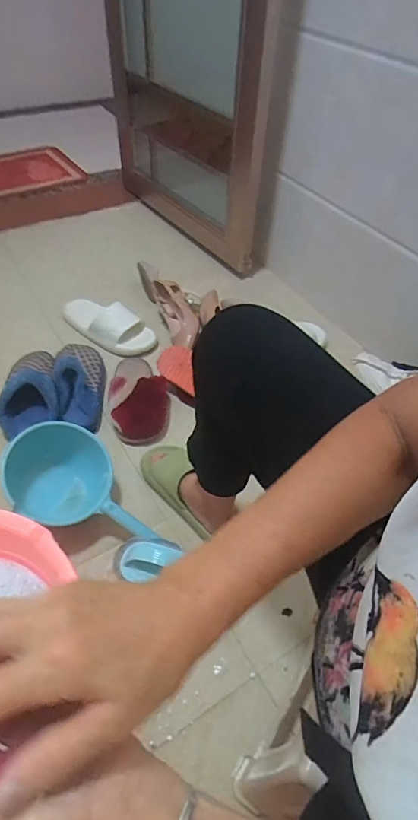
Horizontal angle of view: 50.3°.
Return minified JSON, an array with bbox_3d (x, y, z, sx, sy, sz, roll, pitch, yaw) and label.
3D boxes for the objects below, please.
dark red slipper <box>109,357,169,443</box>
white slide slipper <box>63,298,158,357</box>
[{"bbox_3d":[-0.153,-0.043,0.972,0.127,0.080,0.239,-6,49,-9],"label":"dark red slipper"},{"bbox_3d":[-0.259,-0.218,1.125,0.273,0.077,0.099,26,52,19],"label":"white slide slipper"}]

